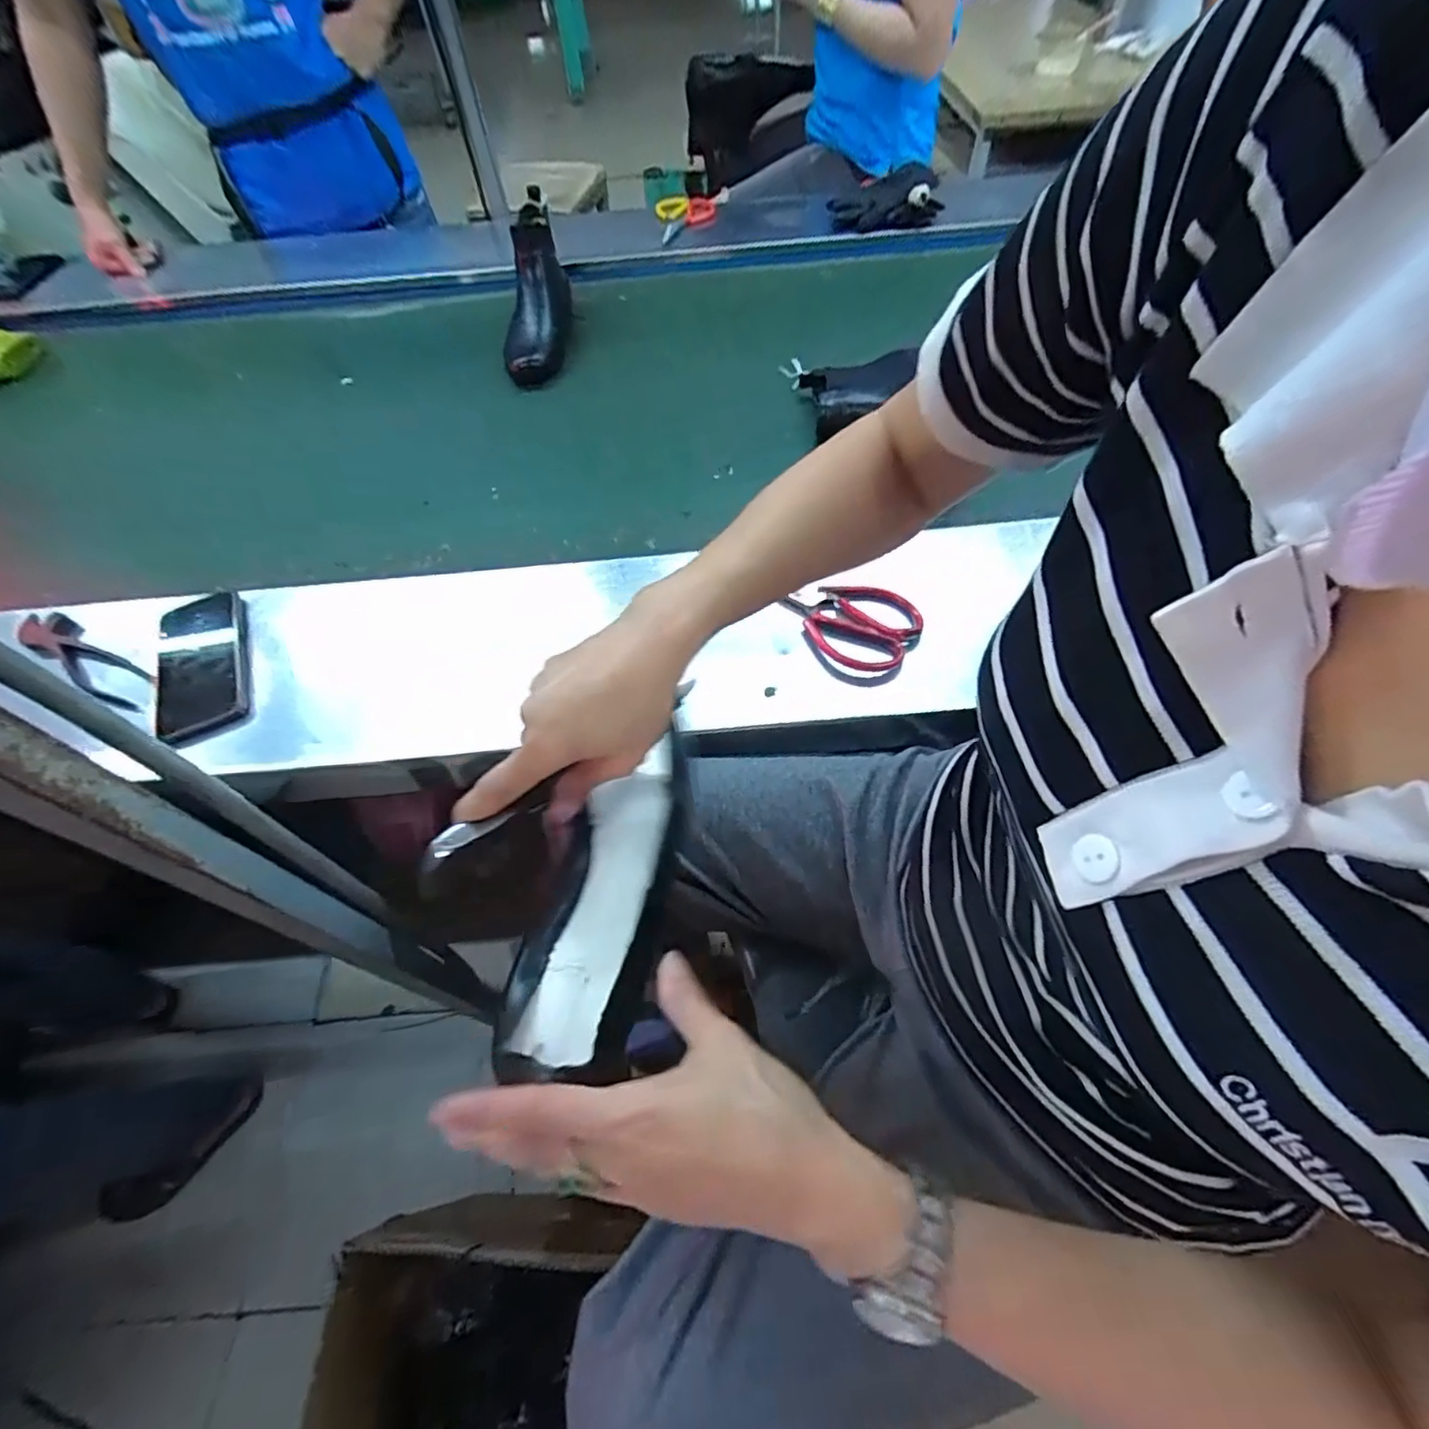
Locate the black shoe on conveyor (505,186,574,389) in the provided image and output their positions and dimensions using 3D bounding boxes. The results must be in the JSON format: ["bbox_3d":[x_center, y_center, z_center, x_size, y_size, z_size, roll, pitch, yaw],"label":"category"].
[{"bbox_3d":[-0.267,-0.649,0.974,0.076,0.110,0.305,1,82,3],"label":"black shoe on conveyor"}]

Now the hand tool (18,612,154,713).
[{"bbox_3d":[-0.636,-0.056,0.632,0.193,0.019,0.045,26,61,19],"label":"hand tool"}]

